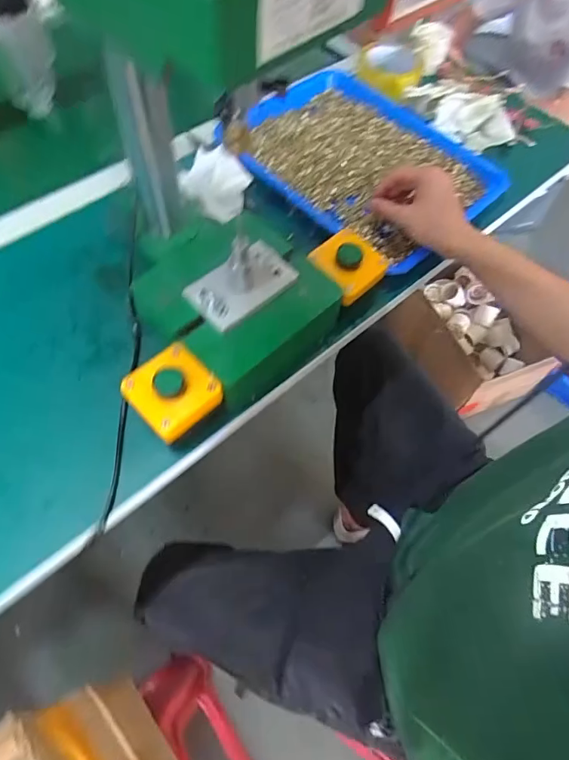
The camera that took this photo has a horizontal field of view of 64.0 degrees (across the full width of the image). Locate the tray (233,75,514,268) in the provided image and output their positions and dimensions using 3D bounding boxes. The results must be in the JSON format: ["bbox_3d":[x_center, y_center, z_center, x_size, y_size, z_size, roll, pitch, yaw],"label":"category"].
[{"bbox_3d":[0.103,-0.289,0.598,0.232,0.044,0.314,-39,70,-22],"label":"tray"}]

